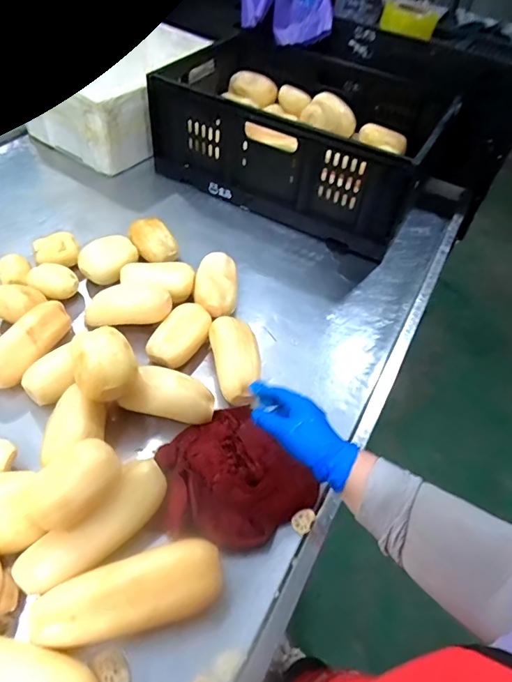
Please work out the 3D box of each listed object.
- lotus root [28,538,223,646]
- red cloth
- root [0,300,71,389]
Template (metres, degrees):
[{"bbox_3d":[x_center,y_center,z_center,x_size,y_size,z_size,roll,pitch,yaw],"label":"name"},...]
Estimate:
[{"bbox_3d":[-0.134,0.275,0.471,0.194,0.053,0.072,-7,50,-13],"label":"lotus root"},{"bbox_3d":[-0.038,0.177,0.581,0.181,0.033,0.182,-27,57,-27],"label":"red cloth"},{"bbox_3d":[-0.350,0.001,0.681,0.058,0.063,0.166,20,49,10],"label":"root"}]

